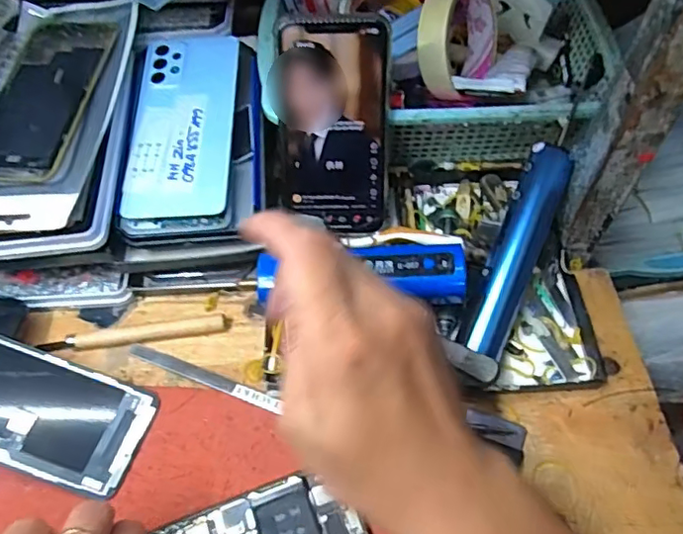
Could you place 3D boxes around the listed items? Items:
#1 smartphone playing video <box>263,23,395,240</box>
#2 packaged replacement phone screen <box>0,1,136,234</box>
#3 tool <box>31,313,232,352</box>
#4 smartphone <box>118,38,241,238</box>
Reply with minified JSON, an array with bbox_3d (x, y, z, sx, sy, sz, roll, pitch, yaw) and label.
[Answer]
[{"bbox_3d":[-0.011,-0.096,0.403,0.086,0.145,0.013,2,25,0],"label":"smartphone playing video"},{"bbox_3d":[-0.200,-0.111,0.393,0.085,0.021,0.194,3,65,4],"label":"packaged replacement phone screen"},{"bbox_3d":[-0.142,0.045,0.394,0.124,0.008,0.015,-7,58,-5],"label":"tool"},{"bbox_3d":[-0.112,-0.098,0.408,0.074,0.007,0.162,-1,68,2],"label":"smartphone"}]

